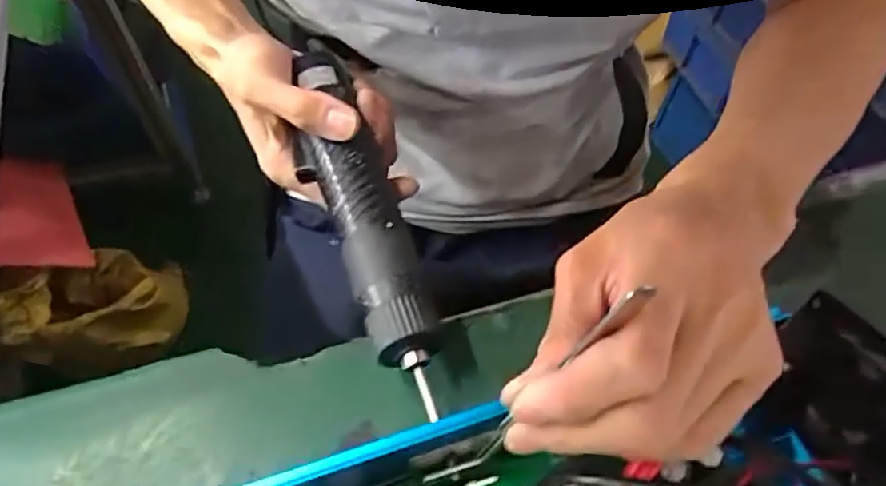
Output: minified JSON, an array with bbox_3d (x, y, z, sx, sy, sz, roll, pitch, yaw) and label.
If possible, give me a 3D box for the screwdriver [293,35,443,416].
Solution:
[{"bbox_3d":[-0.042,-0.015,0.304,0.035,0.040,0.209,-16,64,-12],"label":"screwdriver"}]

